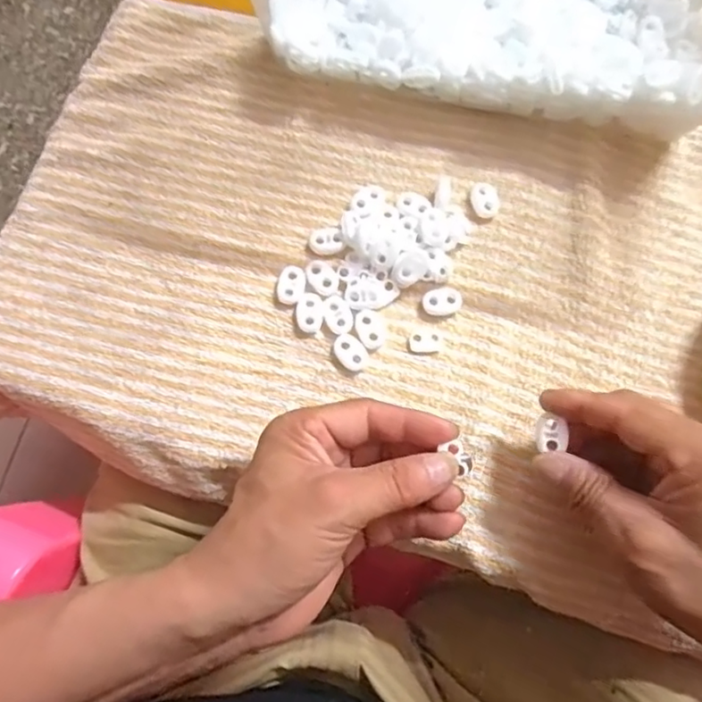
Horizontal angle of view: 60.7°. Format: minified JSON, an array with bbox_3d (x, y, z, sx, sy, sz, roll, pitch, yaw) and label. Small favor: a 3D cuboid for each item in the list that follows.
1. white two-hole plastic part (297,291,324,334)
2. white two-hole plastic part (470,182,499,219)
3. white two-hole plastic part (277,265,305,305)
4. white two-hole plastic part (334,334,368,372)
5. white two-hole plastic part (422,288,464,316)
[{"bbox_3d":[-0.023,-0.022,0.342,0.015,0.004,0.023,1,77,-1],"label":"white two-hole plastic part"},{"bbox_3d":[0.081,-0.091,0.363,0.017,0.004,0.022,-4,78,-2],"label":"white two-hole plastic part"},{"bbox_3d":[-0.035,-0.038,0.349,0.015,0.006,0.023,10,77,1],"label":"white two-hole plastic part"},{"bbox_3d":[0.000,0.001,0.341,0.015,0.004,0.022,-39,81,-9],"label":"white two-hole plastic part"},{"bbox_3d":[0.053,-0.029,0.348,0.023,0.005,0.015,-12,78,-4],"label":"white two-hole plastic part"}]

